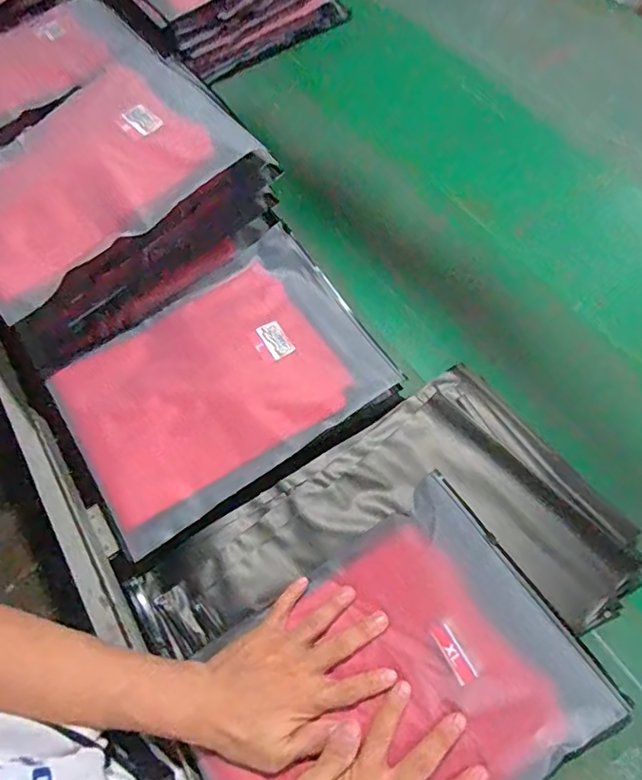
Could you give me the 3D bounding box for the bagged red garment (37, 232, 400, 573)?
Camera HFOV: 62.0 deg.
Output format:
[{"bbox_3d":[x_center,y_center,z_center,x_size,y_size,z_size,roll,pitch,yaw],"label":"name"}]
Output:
[{"bbox_3d":[-0.110,-0.024,0.592,0.341,0.043,0.251,-32,64,-13],"label":"bagged red garment"}]

